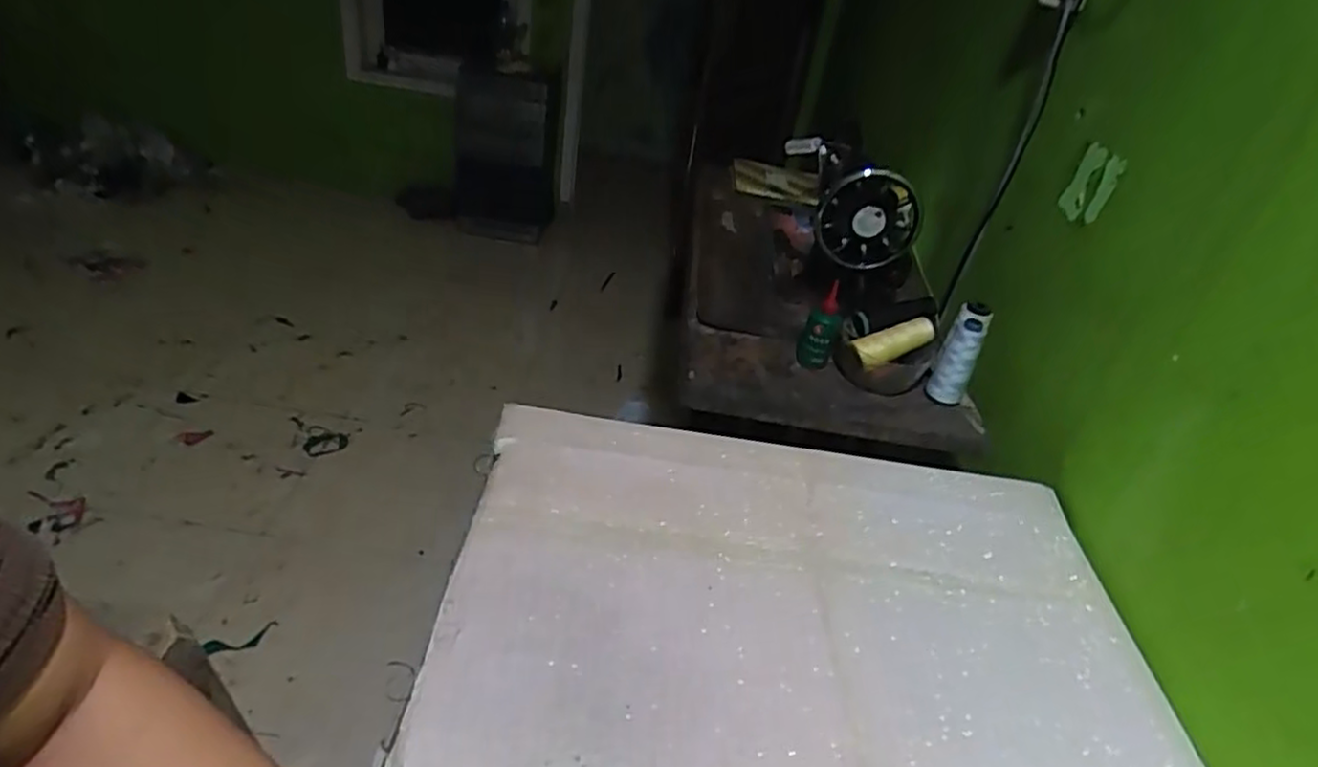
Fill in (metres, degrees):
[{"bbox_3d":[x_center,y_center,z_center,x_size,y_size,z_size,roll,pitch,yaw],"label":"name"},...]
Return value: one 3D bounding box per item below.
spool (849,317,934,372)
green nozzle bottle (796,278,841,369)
[{"bbox_3d":[0.303,-0.052,0.937,0.107,0.041,0.034,-21,38,-3],"label":"spool"},{"bbox_3d":[0.210,-0.072,0.938,0.044,0.135,0.033,14,34,9],"label":"green nozzle bottle"}]

